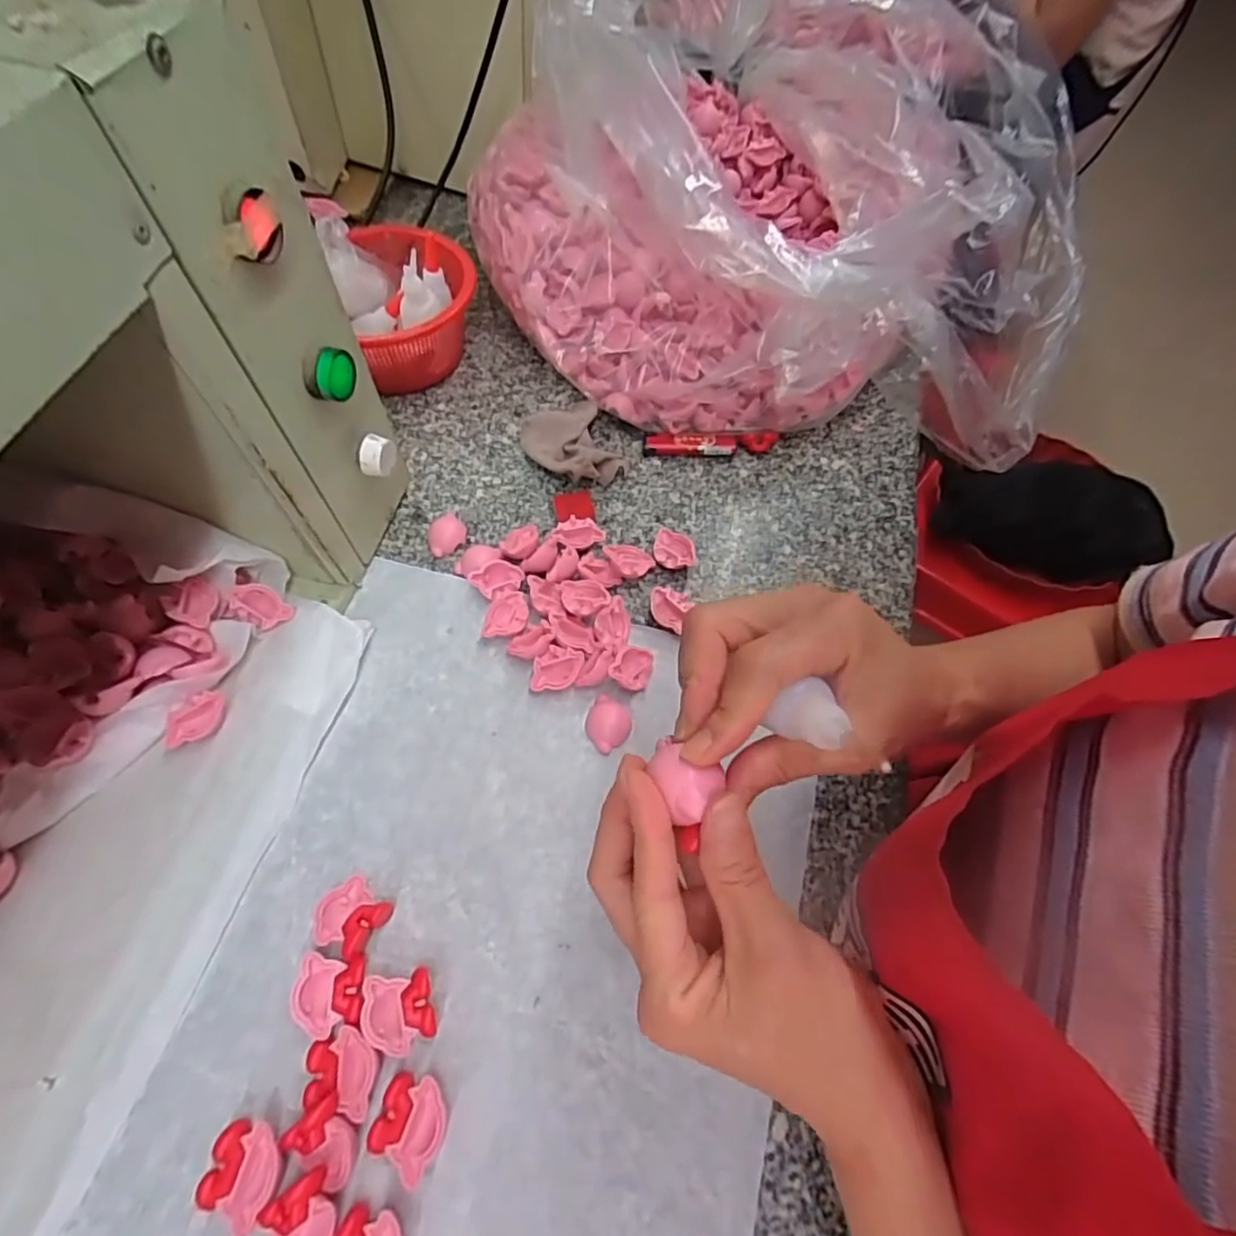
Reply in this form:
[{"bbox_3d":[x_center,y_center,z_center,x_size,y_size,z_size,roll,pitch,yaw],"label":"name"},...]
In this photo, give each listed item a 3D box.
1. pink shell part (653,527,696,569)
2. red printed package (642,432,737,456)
[{"bbox_3d":[0.042,-0.049,0.454,0.030,0.015,0.032,1,61,-2],"label":"pink shell part"},{"bbox_3d":[0.059,-0.143,0.504,0.075,0.012,0.013,1,61,-2],"label":"red printed package"}]

